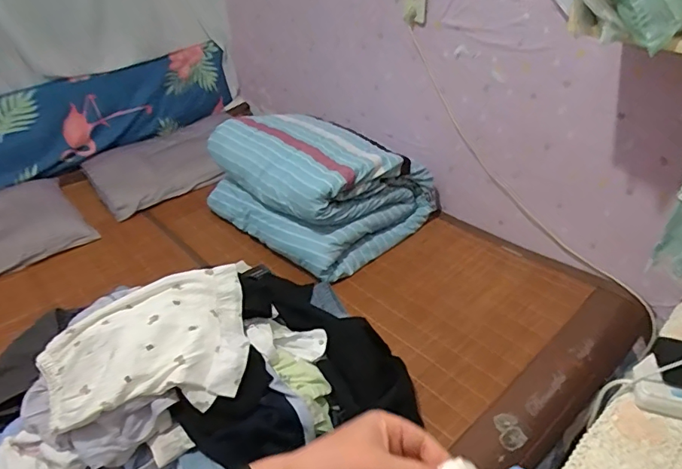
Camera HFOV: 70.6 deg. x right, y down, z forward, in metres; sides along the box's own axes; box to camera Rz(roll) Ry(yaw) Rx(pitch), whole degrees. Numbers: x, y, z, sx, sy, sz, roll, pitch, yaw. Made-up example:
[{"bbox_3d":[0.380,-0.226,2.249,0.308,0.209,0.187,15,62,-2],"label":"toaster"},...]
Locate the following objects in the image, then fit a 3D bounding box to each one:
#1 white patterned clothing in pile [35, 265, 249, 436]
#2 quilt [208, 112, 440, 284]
[{"bbox_3d":[-0.375,0.210,0.915,0.368,0.095,0.256,-10,37,-10],"label":"white patterned clothing in pile"},{"bbox_3d":[-0.089,-0.185,1.646,0.484,0.309,0.644,-31,45,-33],"label":"quilt"}]

